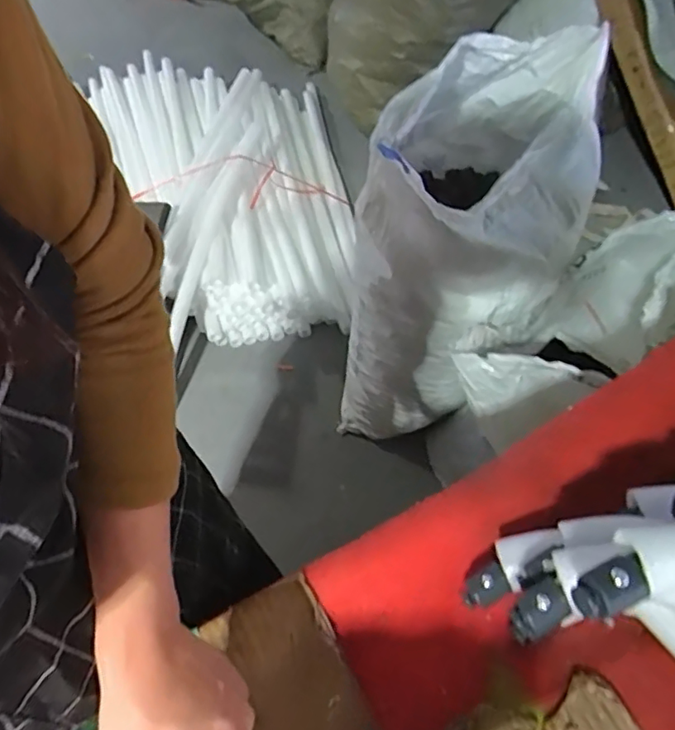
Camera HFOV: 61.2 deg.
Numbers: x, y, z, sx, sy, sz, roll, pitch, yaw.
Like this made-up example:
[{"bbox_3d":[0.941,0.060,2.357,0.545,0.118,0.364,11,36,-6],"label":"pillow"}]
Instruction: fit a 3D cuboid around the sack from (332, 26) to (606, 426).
[{"bbox_3d":[0.208,-0.145,0.999,0.292,0.699,0.353,24,61,16],"label":"sack"}]

